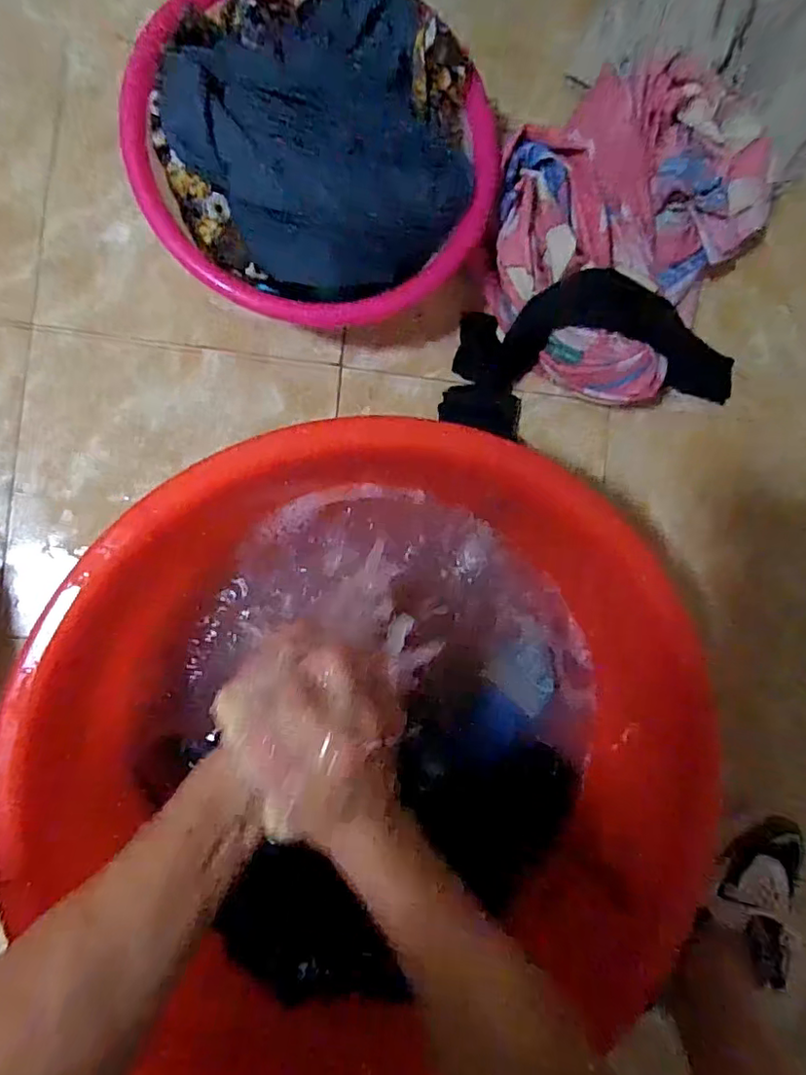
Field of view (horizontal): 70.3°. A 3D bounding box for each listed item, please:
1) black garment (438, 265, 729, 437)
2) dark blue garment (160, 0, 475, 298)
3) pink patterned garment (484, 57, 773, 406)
[{"bbox_3d":[0.208,-0.193,0.599,0.348,0.082,0.140,-10,91,-10],"label":"black garment"},{"bbox_3d":[-0.069,-0.335,0.489,0.247,0.055,0.237,-28,92,-6],"label":"dark blue garment"},{"bbox_3d":[0.228,-0.315,0.587,0.251,0.102,0.317,43,83,-7],"label":"pink patterned garment"}]

